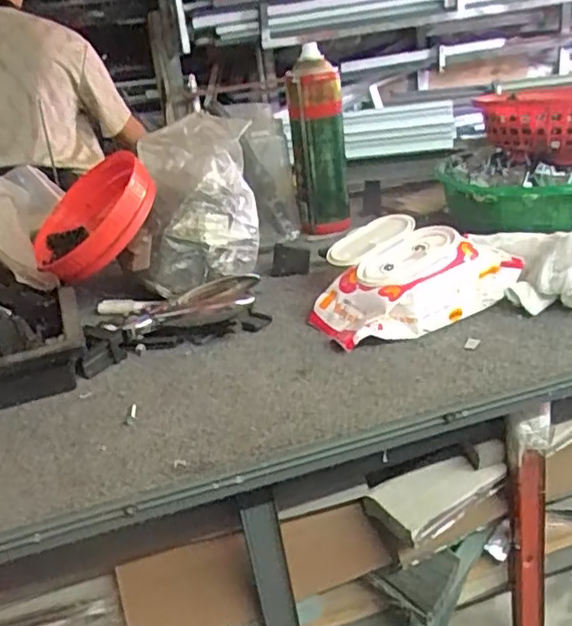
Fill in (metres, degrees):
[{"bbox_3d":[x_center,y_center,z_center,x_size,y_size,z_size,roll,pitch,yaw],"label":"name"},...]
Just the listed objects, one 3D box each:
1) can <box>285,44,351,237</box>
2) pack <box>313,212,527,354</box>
[{"bbox_3d":[0.039,-0.203,0.797,0.062,0.209,0.076,-6,23,4],"label":"can"},{"bbox_3d":[0.101,-0.042,0.603,0.173,0.055,0.141,-17,26,-21],"label":"pack"}]

